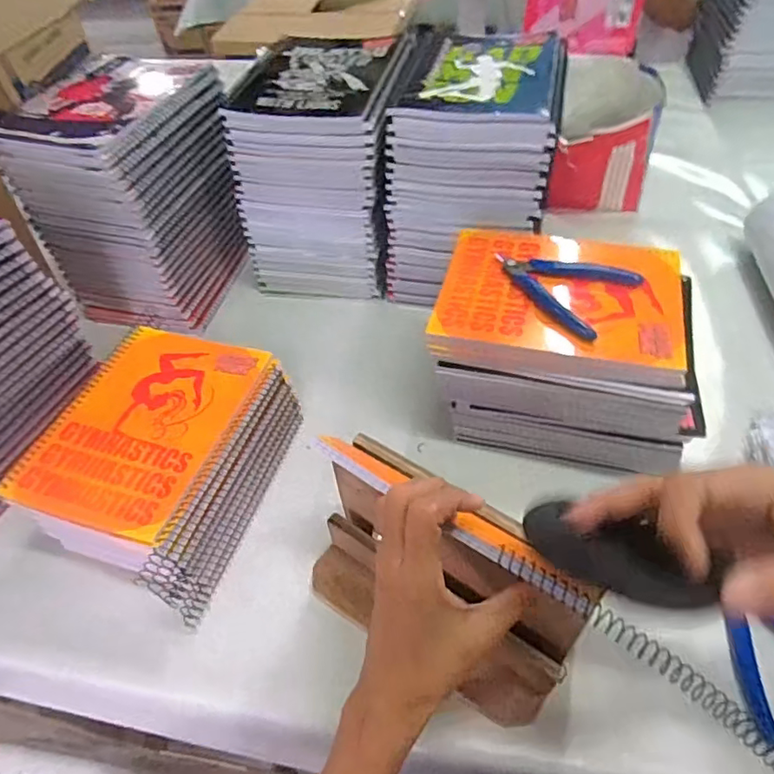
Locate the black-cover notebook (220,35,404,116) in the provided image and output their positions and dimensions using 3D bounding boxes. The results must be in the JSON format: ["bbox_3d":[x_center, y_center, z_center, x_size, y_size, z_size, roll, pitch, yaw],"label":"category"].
[{"bbox_3d":[-0.076,-0.339,0.598,0.153,0.013,0.175,7,51,11],"label":"black-cover notebook"}]

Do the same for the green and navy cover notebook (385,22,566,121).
[{"bbox_3d":[0.097,-0.333,0.578,0.162,0.013,0.206,8,51,12],"label":"green and navy cover notebook"}]

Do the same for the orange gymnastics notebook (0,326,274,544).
[{"bbox_3d":[-0.207,0.027,0.477,0.150,0.011,0.194,12,52,15],"label":"orange gymnastics notebook"}]

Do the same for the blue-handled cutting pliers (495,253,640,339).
[{"bbox_3d":[0.148,-0.093,0.483,0.114,0.012,0.088,32,59,27],"label":"blue-handled cutting pliers"}]

